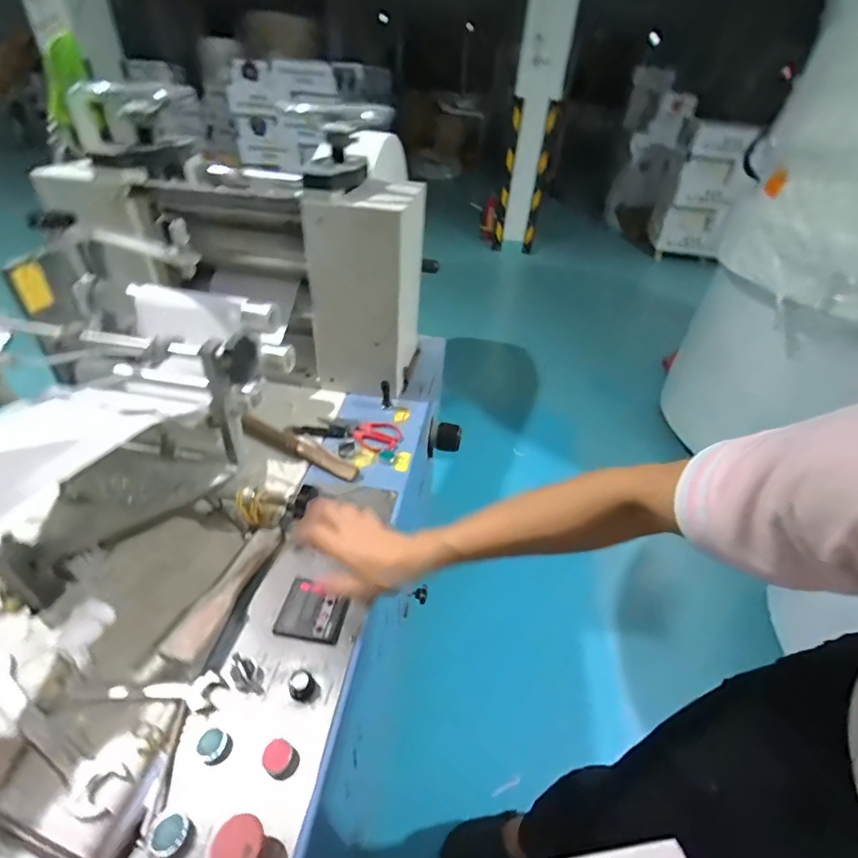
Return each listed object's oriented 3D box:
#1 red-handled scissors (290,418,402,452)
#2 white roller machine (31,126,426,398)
[{"bbox_3d":[-0.145,0.004,0.812,0.187,0.011,0.077,9,39,4],"label":"red-handled scissors"},{"bbox_3d":[-0.318,-0.299,0.860,0.571,0.370,0.349,9,39,4],"label":"white roller machine"}]

